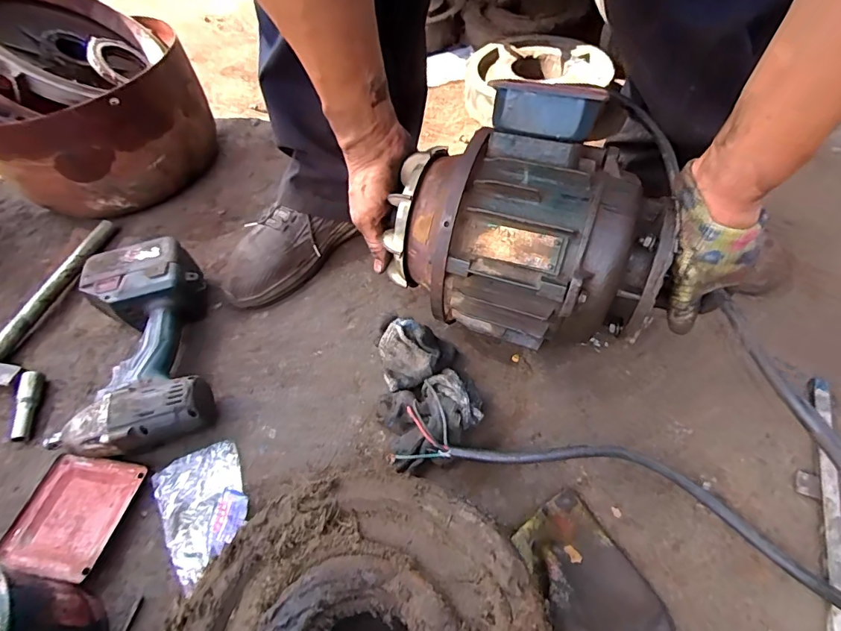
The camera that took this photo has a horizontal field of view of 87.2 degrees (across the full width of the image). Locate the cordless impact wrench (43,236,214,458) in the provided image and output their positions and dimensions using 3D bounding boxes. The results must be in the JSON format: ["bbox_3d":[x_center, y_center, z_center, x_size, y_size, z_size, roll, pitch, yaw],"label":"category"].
[{"bbox_3d":[-0.313,0.032,0.489,0.151,0.078,0.238,-15,54,-6],"label":"cordless impact wrench"}]

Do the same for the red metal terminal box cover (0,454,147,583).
[{"bbox_3d":[-0.328,0.188,0.418,0.097,0.011,0.101,4,54,8],"label":"red metal terminal box cover"}]

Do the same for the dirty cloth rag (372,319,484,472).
[{"bbox_3d":[0.001,0.073,0.444,0.098,0.058,0.143,-16,54,-6],"label":"dirty cloth rag"}]

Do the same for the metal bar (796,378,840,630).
[{"bbox_3d":[0.343,0.162,0.377,0.026,0.014,0.250,17,57,17],"label":"metal bar"}]

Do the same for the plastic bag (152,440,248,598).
[{"bbox_3d":[-0.203,0.175,0.408,0.080,0.026,0.108,-29,57,-16],"label":"plastic bag"}]

